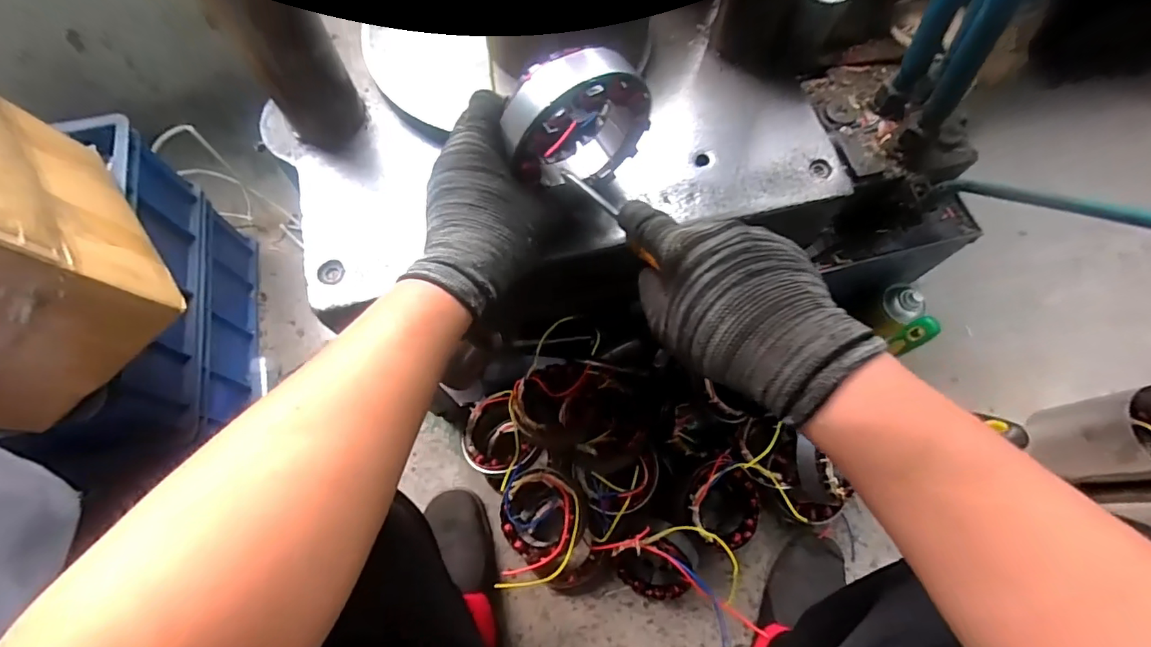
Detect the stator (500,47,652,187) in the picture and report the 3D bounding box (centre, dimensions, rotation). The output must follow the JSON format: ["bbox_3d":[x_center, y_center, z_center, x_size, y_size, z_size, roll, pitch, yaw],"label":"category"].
[{"bbox_3d":[-0.003,-0.149,0.369,0.104,0.100,0.053,-25,71,-10],"label":"stator"}]

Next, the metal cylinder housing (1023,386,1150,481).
[{"bbox_3d":[0.794,0.168,0.745,0.135,0.161,0.111,-8,69,-4],"label":"metal cylinder housing"}]

